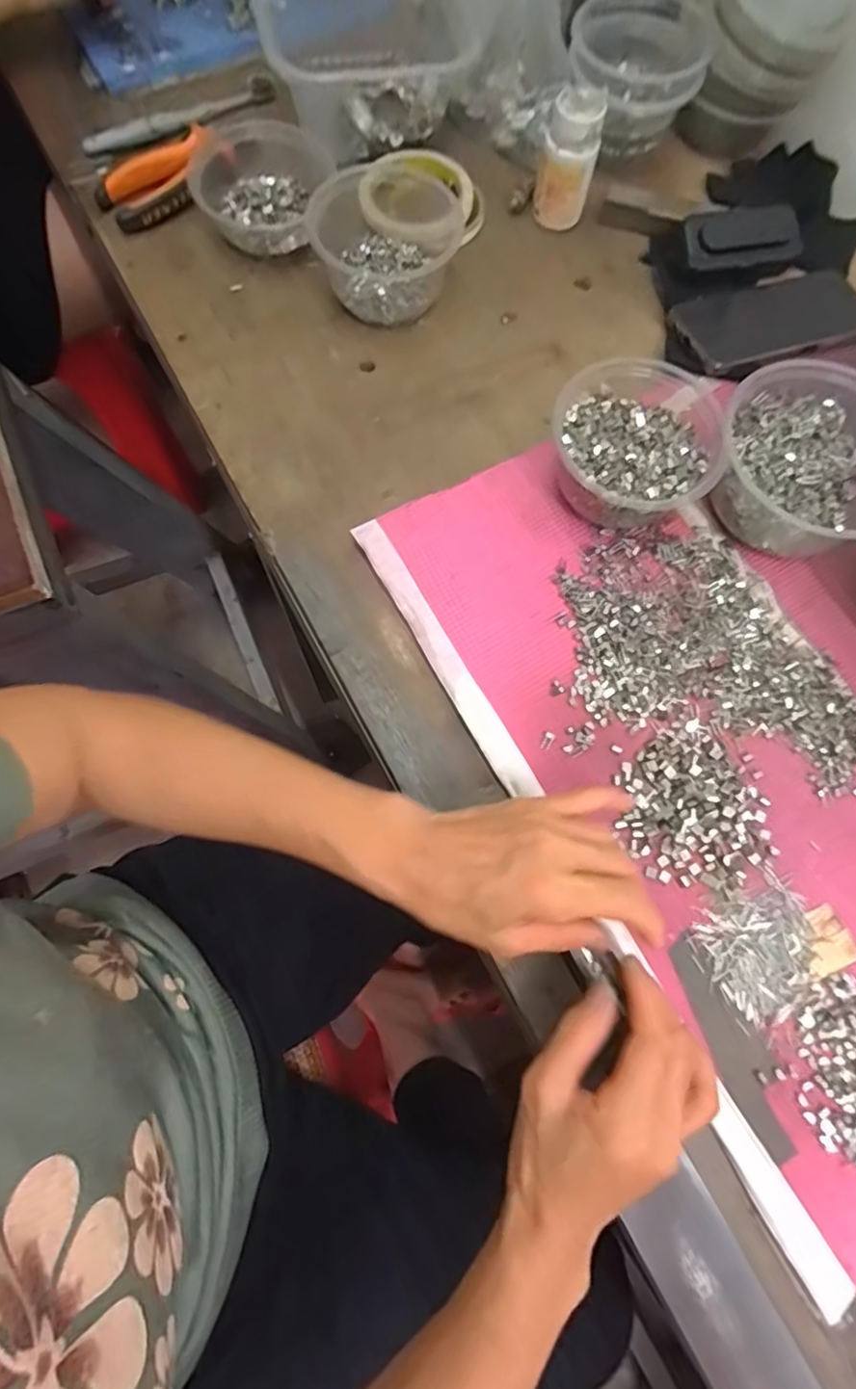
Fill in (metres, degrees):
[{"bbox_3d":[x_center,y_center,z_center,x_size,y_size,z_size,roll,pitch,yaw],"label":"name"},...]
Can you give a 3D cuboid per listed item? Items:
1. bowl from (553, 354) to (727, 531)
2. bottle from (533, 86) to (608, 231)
[{"bbox_3d":[0.141,-0.168,0.435,0.110,0.060,0.110,0,74,-1],"label":"bowl"},{"bbox_3d":[0.115,-0.442,0.515,0.045,0.079,0.047,12,74,2],"label":"bottle"}]

